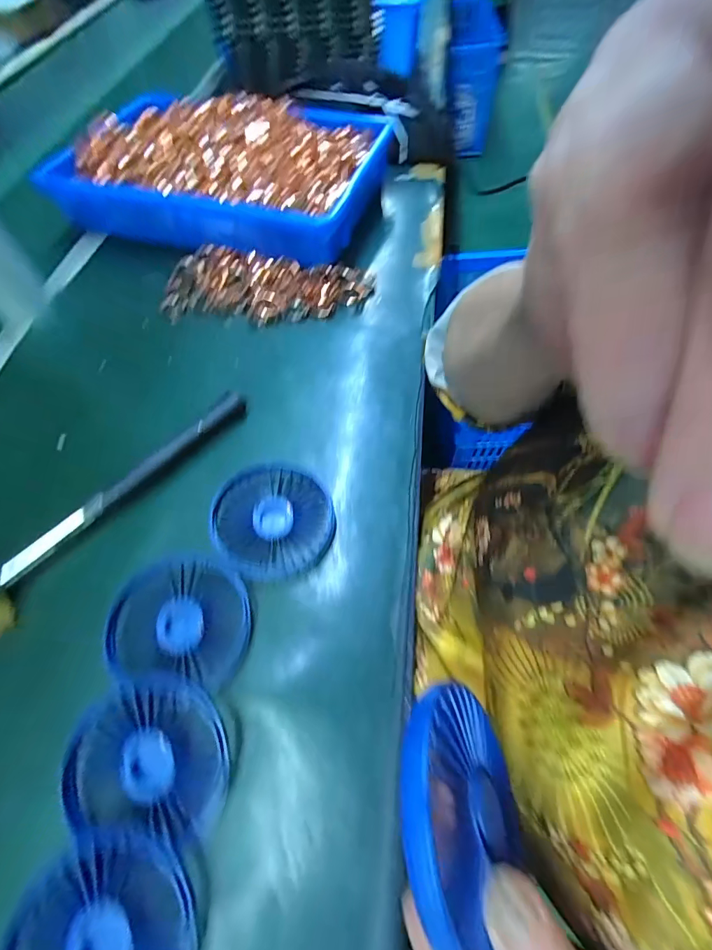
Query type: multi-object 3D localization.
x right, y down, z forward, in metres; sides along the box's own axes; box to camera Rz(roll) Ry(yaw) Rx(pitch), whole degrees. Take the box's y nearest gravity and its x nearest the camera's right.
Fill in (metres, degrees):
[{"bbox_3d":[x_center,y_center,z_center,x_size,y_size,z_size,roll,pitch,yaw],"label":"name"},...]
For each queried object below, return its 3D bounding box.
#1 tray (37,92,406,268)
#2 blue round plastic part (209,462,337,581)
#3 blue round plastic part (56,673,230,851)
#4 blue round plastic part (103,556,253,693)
[{"bbox_3d":[-0.153,-0.369,0.479,0.346,0.073,0.232,14,62,9],"label":"tray"},{"bbox_3d":[-0.060,0.032,0.300,0.086,0.014,0.085,-1,60,1],"label":"blue round plastic part"},{"bbox_3d":[-0.116,0.157,0.229,0.089,0.015,0.073,5,61,4],"label":"blue round plastic part"},{"bbox_3d":[-0.114,0.093,0.265,0.087,0.014,0.074,4,61,4],"label":"blue round plastic part"}]

